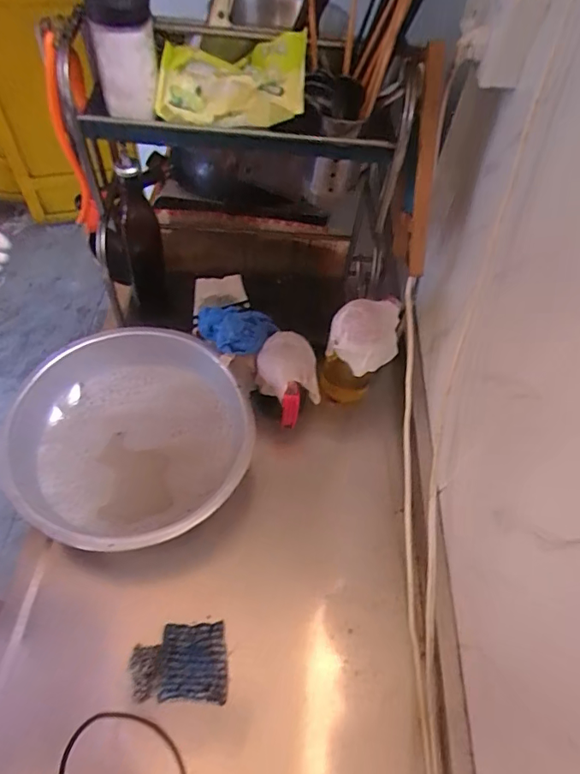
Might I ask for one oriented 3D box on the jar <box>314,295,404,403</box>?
[{"bbox_3d":[0.106,-0.044,0.750,0.095,0.204,0.096,15,55,6],"label":"jar"}]

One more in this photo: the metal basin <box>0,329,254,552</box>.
[{"bbox_3d":[-0.216,0.065,0.653,0.312,0.071,0.311,2,55,-3],"label":"metal basin"}]

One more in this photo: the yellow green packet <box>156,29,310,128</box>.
[{"bbox_3d":[-0.067,-0.339,0.535,0.176,0.077,0.064,8,53,17],"label":"yellow green packet"}]

